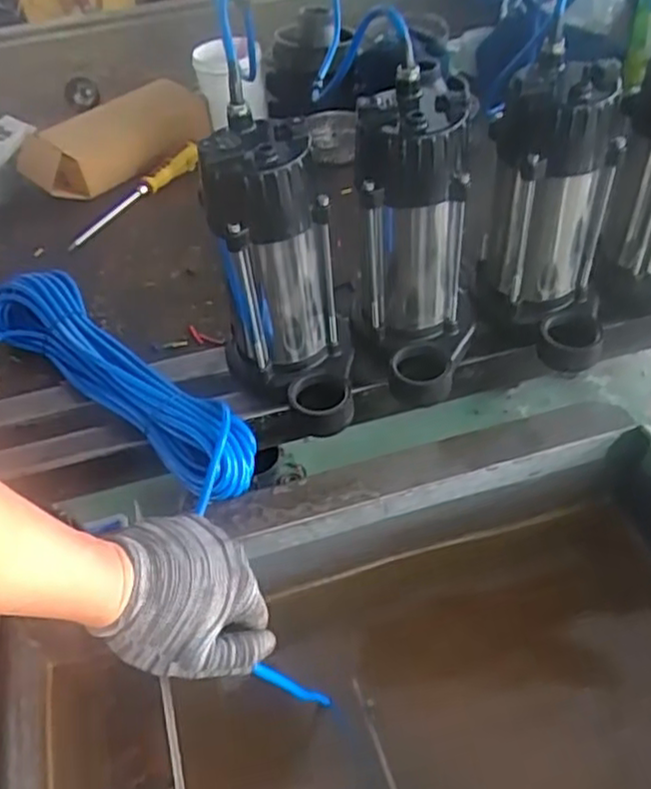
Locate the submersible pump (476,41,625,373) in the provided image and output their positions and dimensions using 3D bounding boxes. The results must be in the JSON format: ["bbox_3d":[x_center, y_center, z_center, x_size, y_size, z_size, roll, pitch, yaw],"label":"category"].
[{"bbox_3d":[0.206,-0.152,0.607,0.096,0.219,0.149,-17,48,-10],"label":"submersible pump"}]

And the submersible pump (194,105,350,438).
[{"bbox_3d":[-0.032,-0.095,0.587,0.096,0.227,0.152,-35,54,-24],"label":"submersible pump"}]

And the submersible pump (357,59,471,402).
[{"bbox_3d":[0.077,-0.123,0.595,0.100,0.220,0.142,-1,47,4],"label":"submersible pump"}]

